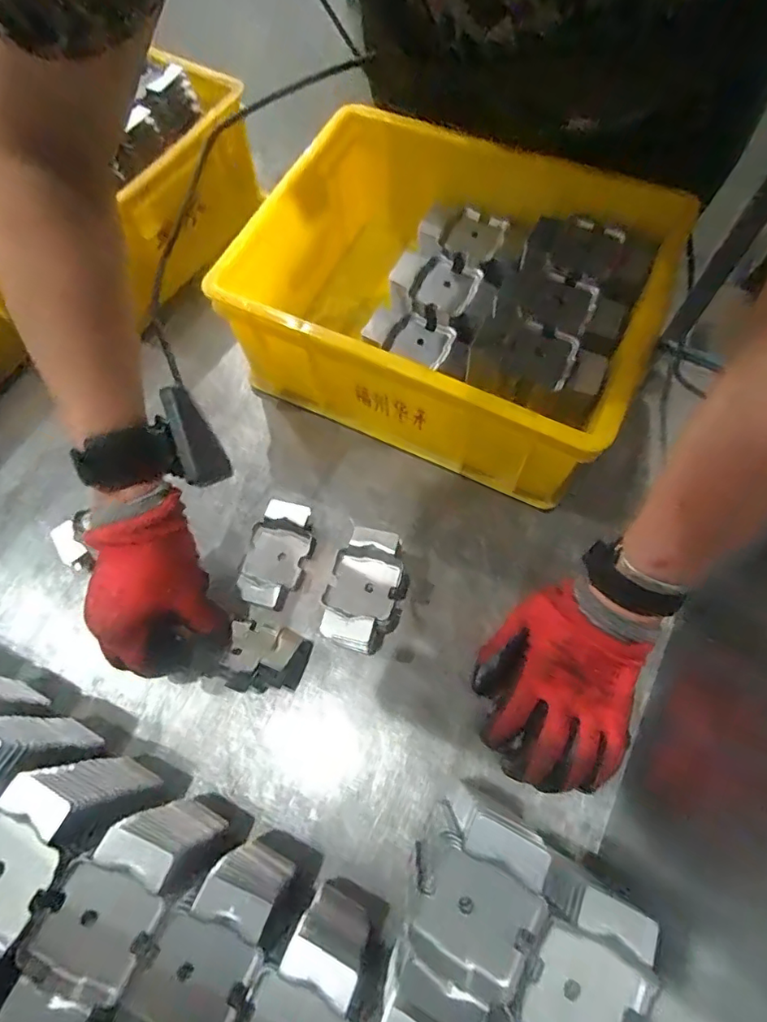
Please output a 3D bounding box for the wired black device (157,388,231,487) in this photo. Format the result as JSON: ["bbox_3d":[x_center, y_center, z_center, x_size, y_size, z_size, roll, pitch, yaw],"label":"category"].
[{"bbox_3d":[-0.135,-0.053,0.371,0.028,0.018,0.071,-25,95,-8],"label":"wired black device"}]

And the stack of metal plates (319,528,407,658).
[{"bbox_3d":[-0.016,0.066,0.426,0.062,0.061,0.094,15,69,8],"label":"stack of metal plates"}]

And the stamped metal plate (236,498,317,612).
[{"bbox_3d":[-0.093,0.037,0.455,0.053,0.023,0.089,18,70,9],"label":"stamped metal plate"}]

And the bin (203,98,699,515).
[{"bbox_3d":[0.062,-0.196,0.491,0.340,0.133,0.273,24,71,11],"label":"bin"}]

